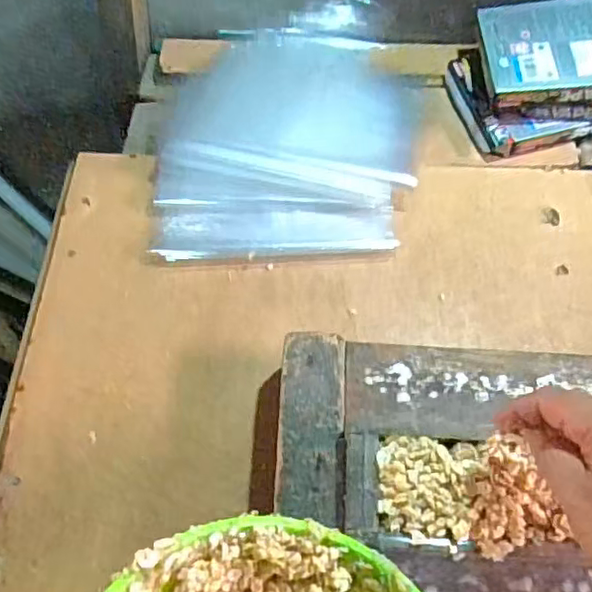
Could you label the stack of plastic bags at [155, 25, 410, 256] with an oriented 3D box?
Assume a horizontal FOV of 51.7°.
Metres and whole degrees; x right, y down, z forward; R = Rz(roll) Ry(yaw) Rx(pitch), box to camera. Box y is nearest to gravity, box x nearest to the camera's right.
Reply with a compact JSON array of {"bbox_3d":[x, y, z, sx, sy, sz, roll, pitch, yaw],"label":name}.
[{"bbox_3d":[-0.012,-0.185,0.665,0.273,0.036,0.301,-4,64,1],"label":"stack of plastic bags"}]

